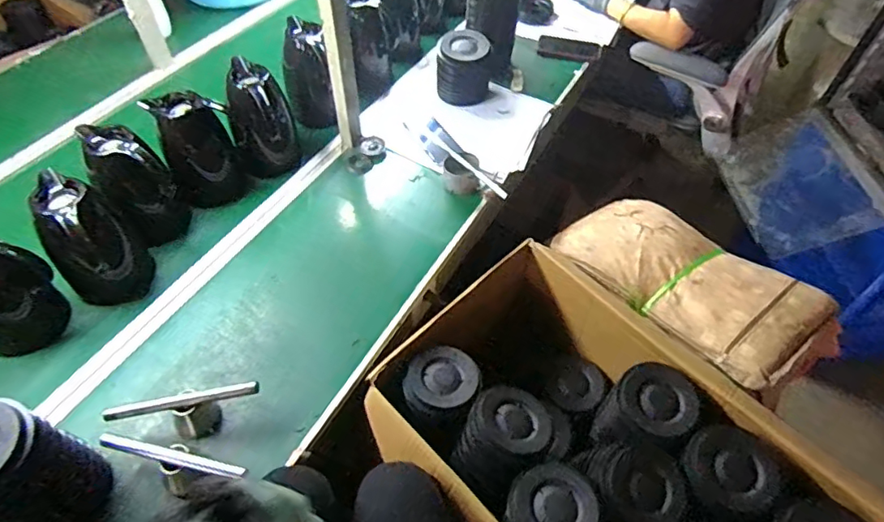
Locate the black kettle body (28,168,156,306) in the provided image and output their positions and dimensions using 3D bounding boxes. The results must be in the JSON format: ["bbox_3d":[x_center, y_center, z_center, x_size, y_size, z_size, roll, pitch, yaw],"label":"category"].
[{"bbox_3d":[-0.574,-0.028,0.892,0.123,0.240,0.116,-38,60,-26],"label":"black kettle body"}]

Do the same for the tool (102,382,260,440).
[{"bbox_3d":[-0.355,0.217,0.761,0.196,0.074,0.047,-12,52,-10],"label":"tool"}]

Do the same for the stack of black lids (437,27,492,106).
[{"bbox_3d":[0.054,-0.452,1.258,0.120,0.118,0.112,12,52,9],"label":"stack of black lids"}]

